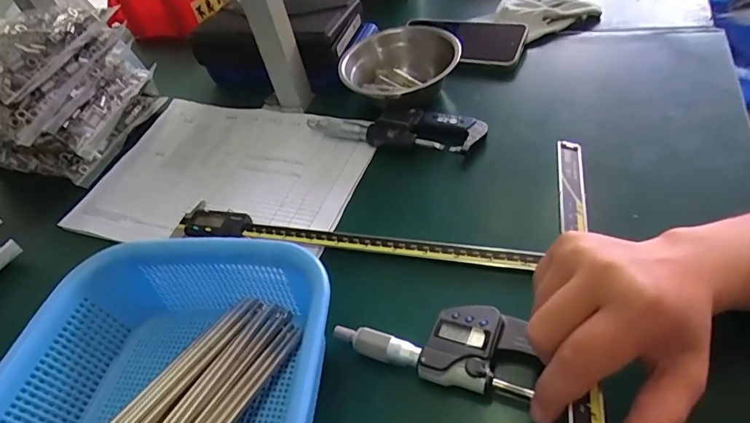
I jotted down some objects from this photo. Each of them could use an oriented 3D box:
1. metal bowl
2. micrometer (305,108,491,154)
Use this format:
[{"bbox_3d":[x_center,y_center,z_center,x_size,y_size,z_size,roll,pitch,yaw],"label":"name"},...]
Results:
[{"bbox_3d":[0.028,-0.157,0.537,0.126,0.062,0.126,-7,46,7],"label":"metal bowl"},{"bbox_3d":[0.021,-0.086,0.499,0.183,0.029,0.050,9,50,22],"label":"micrometer"}]

